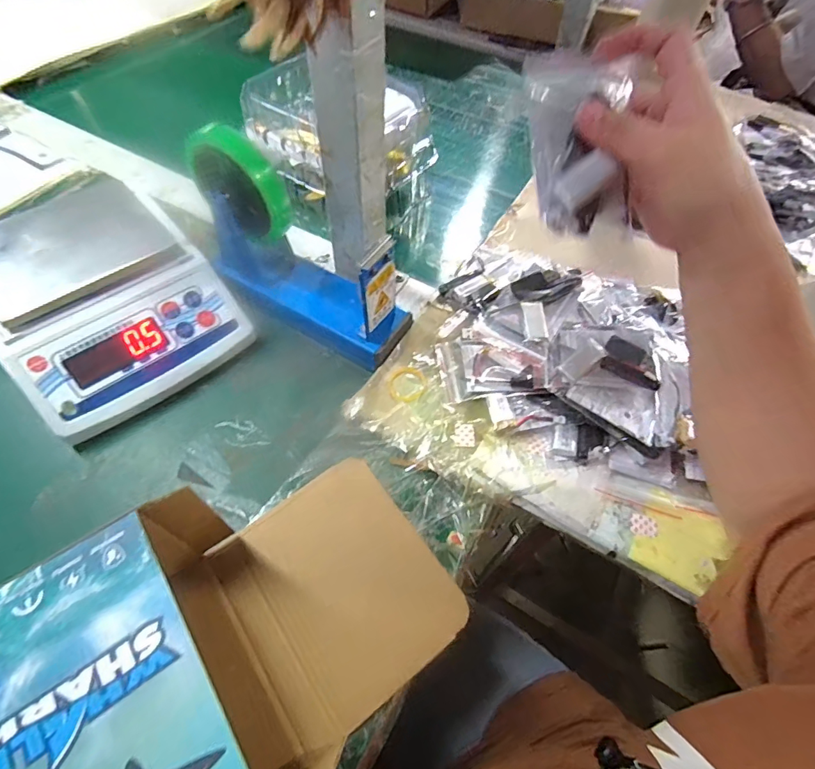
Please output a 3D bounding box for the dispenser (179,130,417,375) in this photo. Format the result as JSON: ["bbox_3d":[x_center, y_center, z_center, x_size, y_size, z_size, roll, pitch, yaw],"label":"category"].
[{"bbox_3d":[-0.089,-0.118,0.375,0.196,0.140,0.065,31,62,17],"label":"dispenser"}]

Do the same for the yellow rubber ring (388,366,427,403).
[{"bbox_3d":[-0.001,-0.002,0.389,0.033,0.004,0.037,-16,59,-11],"label":"yellow rubber ring"}]

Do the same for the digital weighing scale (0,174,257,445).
[{"bbox_3d":[-0.267,-0.079,0.395,0.170,0.068,0.205,-37,65,-22],"label":"digital weighing scale"}]

